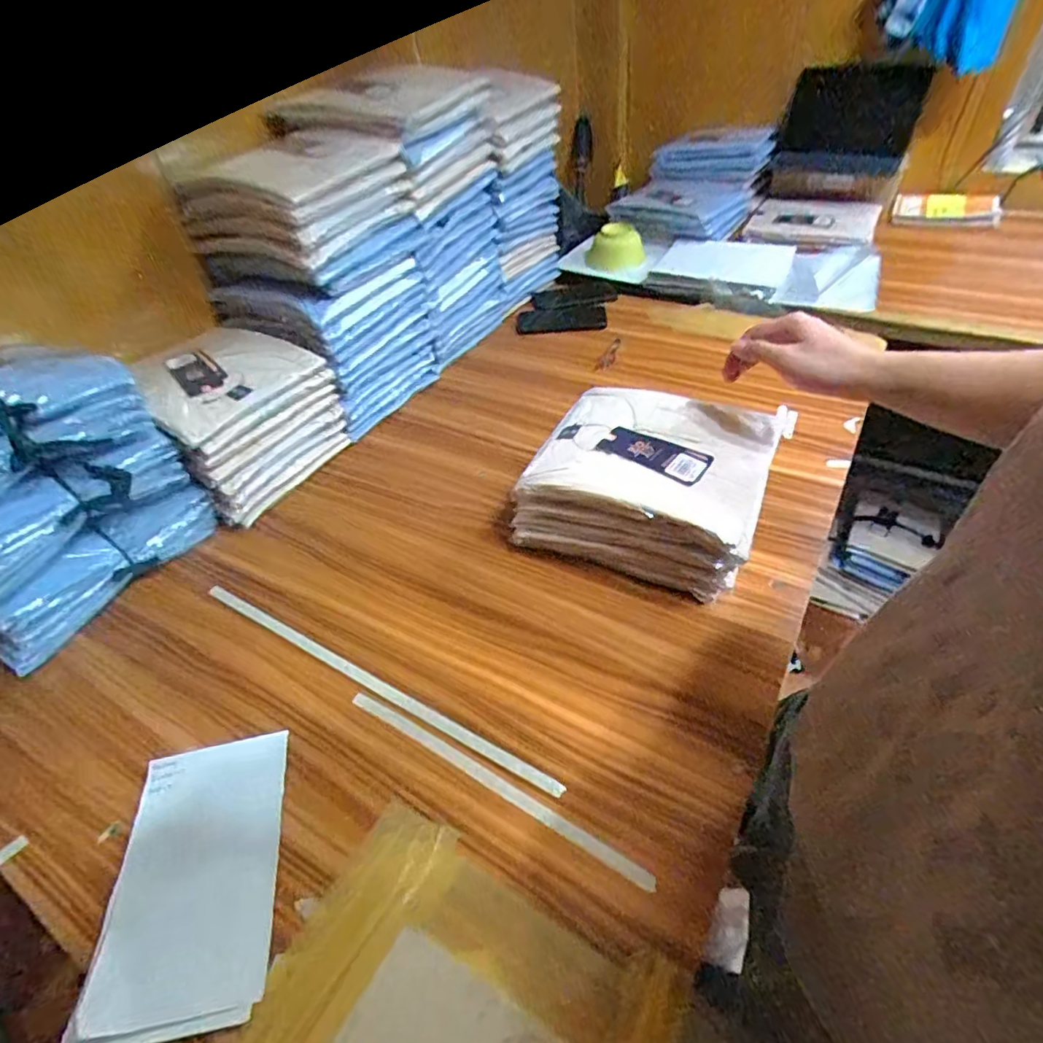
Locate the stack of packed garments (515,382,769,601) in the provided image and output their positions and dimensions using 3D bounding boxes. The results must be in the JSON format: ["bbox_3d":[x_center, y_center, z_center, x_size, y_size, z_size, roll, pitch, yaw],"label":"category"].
[{"bbox_3d":[0.147,-0.044,0.672,0.246,0.132,0.214,15,49,21],"label":"stack of packed garments"}]

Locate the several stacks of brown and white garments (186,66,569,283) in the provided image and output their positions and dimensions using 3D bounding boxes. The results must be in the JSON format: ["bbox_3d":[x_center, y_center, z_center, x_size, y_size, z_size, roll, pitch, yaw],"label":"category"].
[{"bbox_3d":[-0.213,-0.637,0.964,0.305,0.177,0.721,17,49,20],"label":"several stacks of brown and white garments"}]

